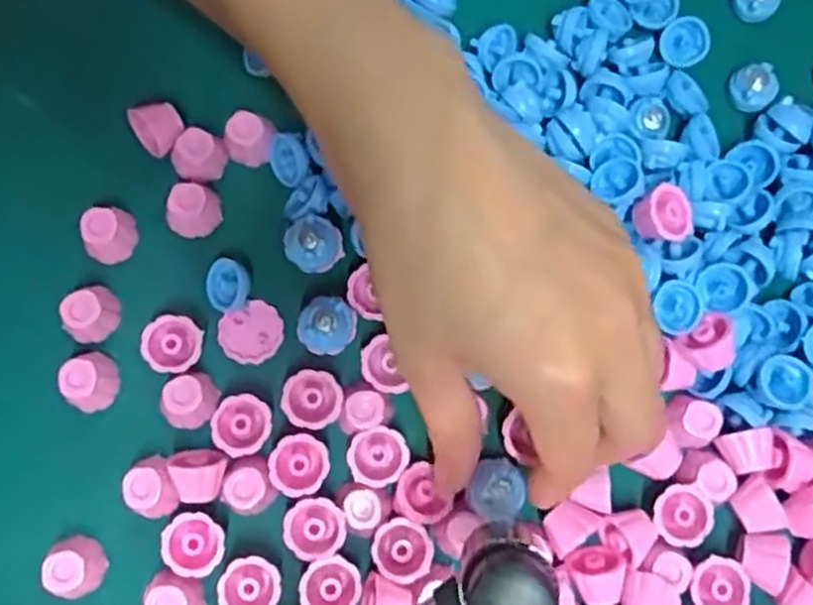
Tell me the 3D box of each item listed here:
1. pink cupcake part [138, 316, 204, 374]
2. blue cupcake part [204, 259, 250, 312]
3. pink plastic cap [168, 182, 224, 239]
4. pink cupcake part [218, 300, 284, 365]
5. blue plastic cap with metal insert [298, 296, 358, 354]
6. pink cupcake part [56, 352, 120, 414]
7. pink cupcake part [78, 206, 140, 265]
[{"bbox_3d":[-0.084,0.016,0.283,0.021,0.014,0.020,0,79,-1],"label":"pink cupcake part"},{"bbox_3d":[-0.066,-0.006,0.289,0.016,0.008,0.019,-11,79,-3],"label":"blue cupcake part"},{"bbox_3d":[-0.080,-0.034,0.291,0.018,0.015,0.016,-10,79,-3],"label":"pink plastic cap"},{"bbox_3d":[-0.057,0.011,0.288,0.023,0.004,0.022,0,79,-1],"label":"pink cupcake part"},{"bbox_3d":[-0.028,0.009,0.275,0.018,0.014,0.019,0,79,-1],"label":"blue plastic cap with metal insert"},{"bbox_3d":[-0.114,0.028,0.279,0.018,0.018,0.020,31,80,5],"label":"pink cupcake part"},{"bbox_3d":[-0.109,-0.025,0.287,0.016,0.015,0.017,-11,79,-3],"label":"pink cupcake part"}]

